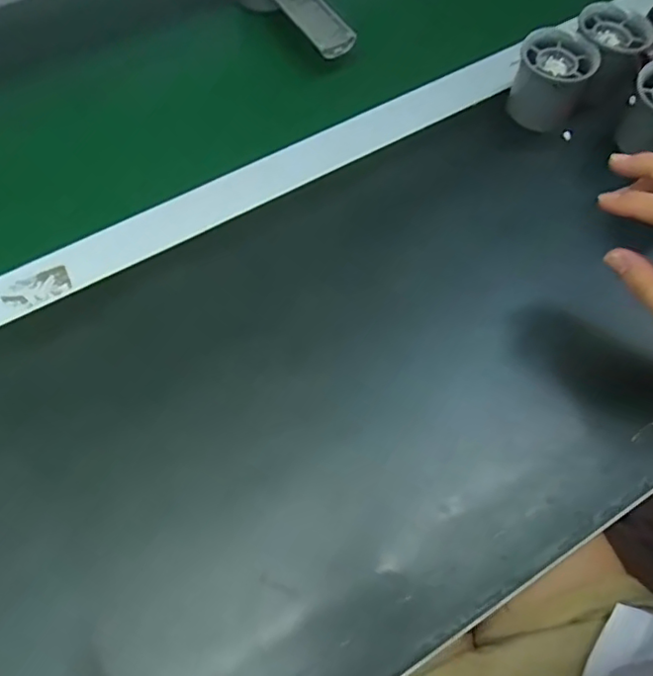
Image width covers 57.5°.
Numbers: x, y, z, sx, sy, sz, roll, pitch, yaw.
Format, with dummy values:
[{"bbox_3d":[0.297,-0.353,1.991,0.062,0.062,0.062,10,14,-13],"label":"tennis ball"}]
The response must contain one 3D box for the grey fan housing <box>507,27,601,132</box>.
[{"bbox_3d":[0.168,-0.195,0.445,0.051,0.050,0.055,0,63,1],"label":"grey fan housing"}]

